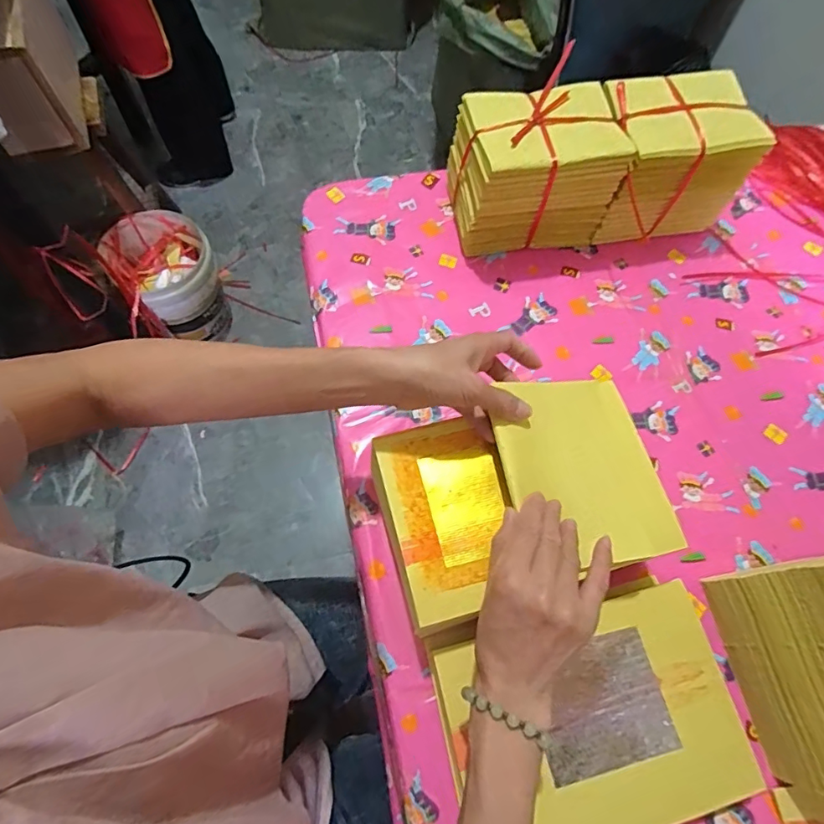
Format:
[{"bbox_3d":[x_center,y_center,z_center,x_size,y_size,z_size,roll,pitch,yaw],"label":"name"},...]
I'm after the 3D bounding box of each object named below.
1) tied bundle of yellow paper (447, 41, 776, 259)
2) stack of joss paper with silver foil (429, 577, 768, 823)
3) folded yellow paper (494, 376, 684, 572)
[{"bbox_3d":[0.219,-0.290,0.598,0.332,0.143,0.117,-9,68,-6],"label":"tied bundle of yellow paper"},{"bbox_3d":[0.150,0.253,0.416,0.230,0.043,0.164,-15,68,-9],"label":"stack of joss paper with silver foil"},{"bbox_3d":[0.141,0.046,0.412,0.139,0.007,0.154,-5,69,-18],"label":"folded yellow paper"}]

